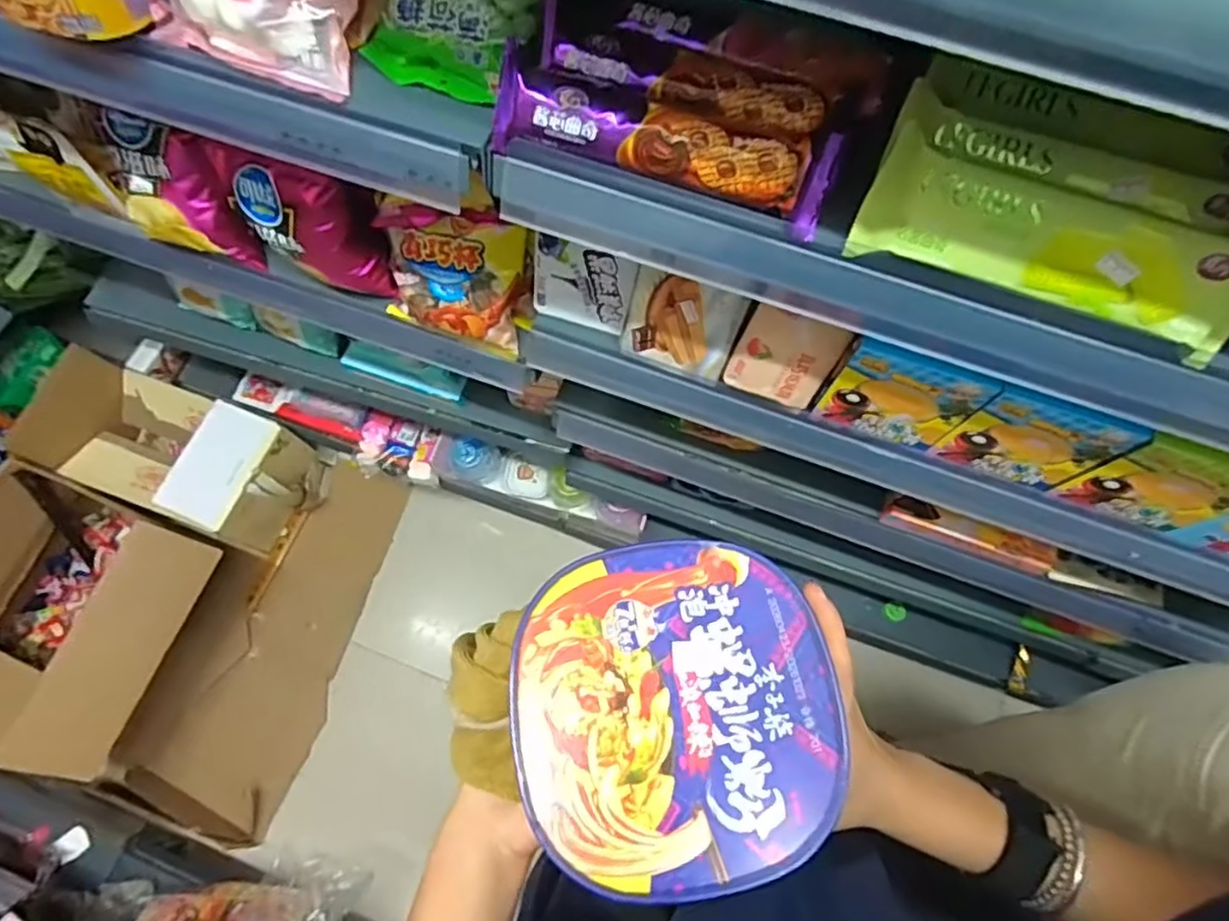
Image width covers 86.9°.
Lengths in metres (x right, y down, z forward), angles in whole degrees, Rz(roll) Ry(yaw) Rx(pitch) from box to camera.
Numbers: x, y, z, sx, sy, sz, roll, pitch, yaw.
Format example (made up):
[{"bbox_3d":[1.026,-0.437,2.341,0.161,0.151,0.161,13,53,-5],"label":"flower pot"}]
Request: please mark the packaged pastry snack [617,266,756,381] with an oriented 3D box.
[{"bbox_3d":[0.067,-0.133,0.602,0.103,0.101,0.035,20,53,7],"label":"packaged pastry snack"}]

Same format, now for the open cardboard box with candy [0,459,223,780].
[{"bbox_3d":[-1.012,0.282,1.188,0.407,0.281,0.416,22,73,7],"label":"open cardboard box with candy"}]

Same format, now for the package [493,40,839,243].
[{"bbox_3d":[0.030,-0.199,0.406,0.215,0.042,0.048,17,72,6],"label":"package"}]

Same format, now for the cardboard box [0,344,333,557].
[{"bbox_3d":[-0.894,-0.009,1.352,0.486,0.267,0.248,20,73,7],"label":"cardboard box"}]

